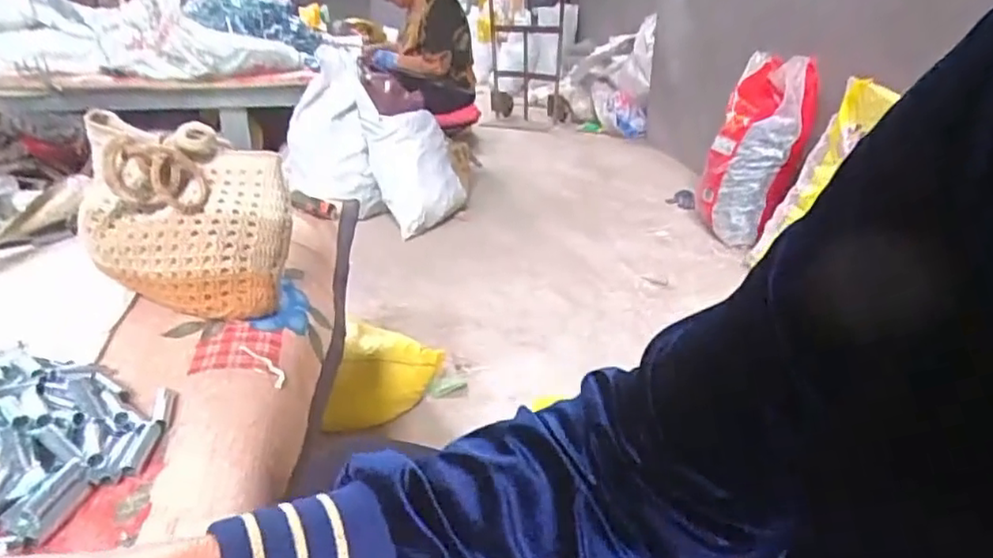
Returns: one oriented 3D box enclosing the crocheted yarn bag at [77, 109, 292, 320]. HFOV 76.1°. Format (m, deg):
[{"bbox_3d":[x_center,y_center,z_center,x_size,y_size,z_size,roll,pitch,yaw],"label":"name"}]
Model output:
[{"bbox_3d":[-0.300,-0.058,0.614,0.176,0.166,0.092,5,26,8],"label":"crocheted yarn bag"}]

